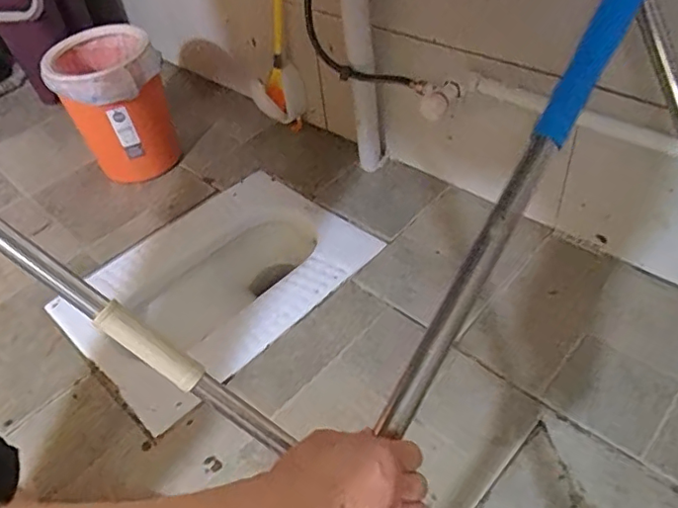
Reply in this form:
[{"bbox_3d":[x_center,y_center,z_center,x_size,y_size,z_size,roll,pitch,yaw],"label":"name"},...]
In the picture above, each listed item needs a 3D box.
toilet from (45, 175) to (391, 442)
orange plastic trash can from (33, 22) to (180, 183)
[{"bbox_3d":[-0.230,0.083,1.111,0.403,0.150,0.533,31,57,34],"label":"toilet"},{"bbox_3d":[-0.492,-0.320,1.238,0.213,0.293,0.222,-5,45,5],"label":"orange plastic trash can"}]

